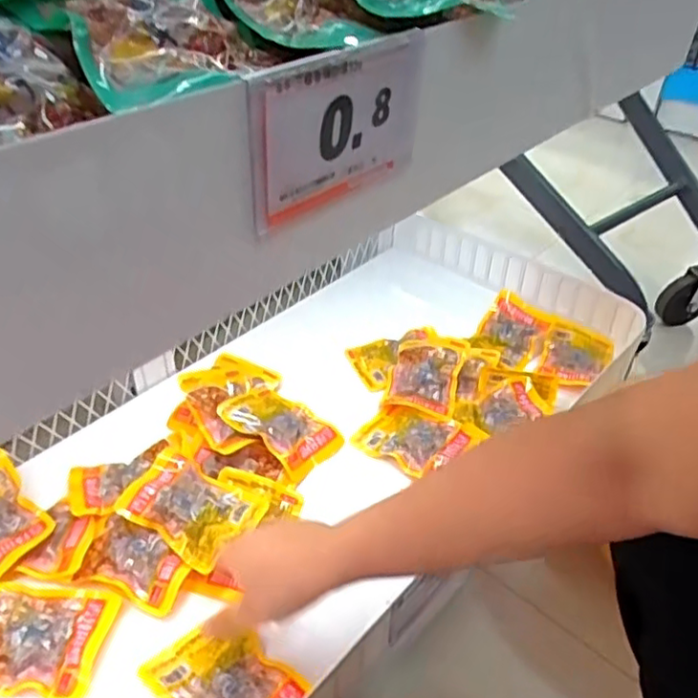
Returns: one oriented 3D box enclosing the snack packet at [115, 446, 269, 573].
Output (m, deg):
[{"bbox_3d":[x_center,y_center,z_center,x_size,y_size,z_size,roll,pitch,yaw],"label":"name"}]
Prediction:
[{"bbox_3d":[-0.143,0.138,0.585,0.116,0.024,0.084,20,40,25],"label":"snack packet"}]

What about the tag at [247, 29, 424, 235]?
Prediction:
[{"bbox_3d":[-0.001,-0.094,0.269,0.006,0.060,0.104,32,50,30],"label":"tag"}]

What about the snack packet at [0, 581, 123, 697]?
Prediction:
[{"bbox_3d":[-0.249,0.230,0.507,0.110,0.024,0.081,2,36,3],"label":"snack packet"}]

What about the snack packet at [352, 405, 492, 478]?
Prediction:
[{"bbox_3d":[0.071,0.095,0.684,0.118,0.025,0.077,23,42,28],"label":"snack packet"}]

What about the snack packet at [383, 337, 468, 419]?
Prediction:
[{"bbox_3d":[0.089,0.028,0.752,0.078,0.022,0.108,6,56,20],"label":"snack packet"}]

